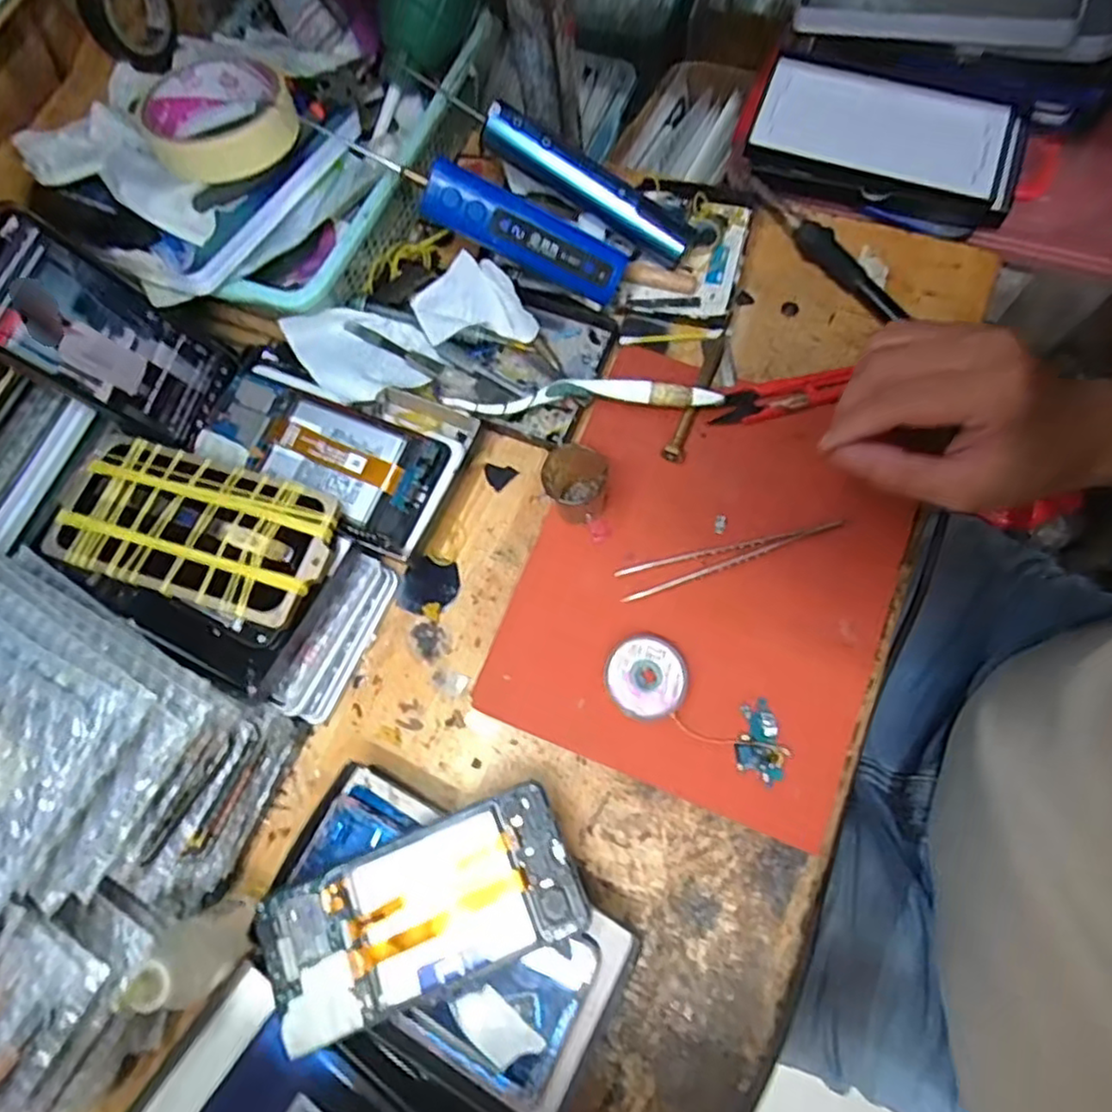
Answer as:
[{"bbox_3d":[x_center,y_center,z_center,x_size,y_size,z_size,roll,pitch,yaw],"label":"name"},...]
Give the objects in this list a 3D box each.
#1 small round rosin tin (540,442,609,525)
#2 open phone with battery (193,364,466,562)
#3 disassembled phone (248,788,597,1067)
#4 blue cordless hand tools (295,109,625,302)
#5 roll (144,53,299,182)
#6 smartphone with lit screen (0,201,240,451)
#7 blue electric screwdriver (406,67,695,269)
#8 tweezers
[{"bbox_3d":[0.012,-0.043,0.410,0.037,0.045,0.030,10,74,9],"label":"small round rosin tin"},{"bbox_3d":[-0.145,-0.064,0.428,0.162,0.013,0.081,22,79,12],"label":"open phone with battery"},{"bbox_3d":[-0.065,0.173,0.333,0.151,0.011,0.072,-24,71,-2],"label":"disassembled phone"},{"bbox_3d":[-0.049,-0.217,0.429,0.197,0.029,0.033,22,75,-11],"label":"blue cordless hand tools"},{"bbox_3d":[-0.205,-0.270,0.420,0.085,0.032,0.082,-2,72,6],"label":"roll"},{"bbox_3d":[-0.261,-0.125,0.399,0.010,0.141,0.078,10,74,32],"label":"smartphone with lit screen"},{"bbox_3d":[0.002,-0.266,0.455,0.207,0.029,0.033,32,77,-3],"label":"blue electric screwdriver"},{"bbox_3d":[0.102,-0.001,0.405,0.131,0.014,0.019,-15,71,1],"label":"tweezers"}]

